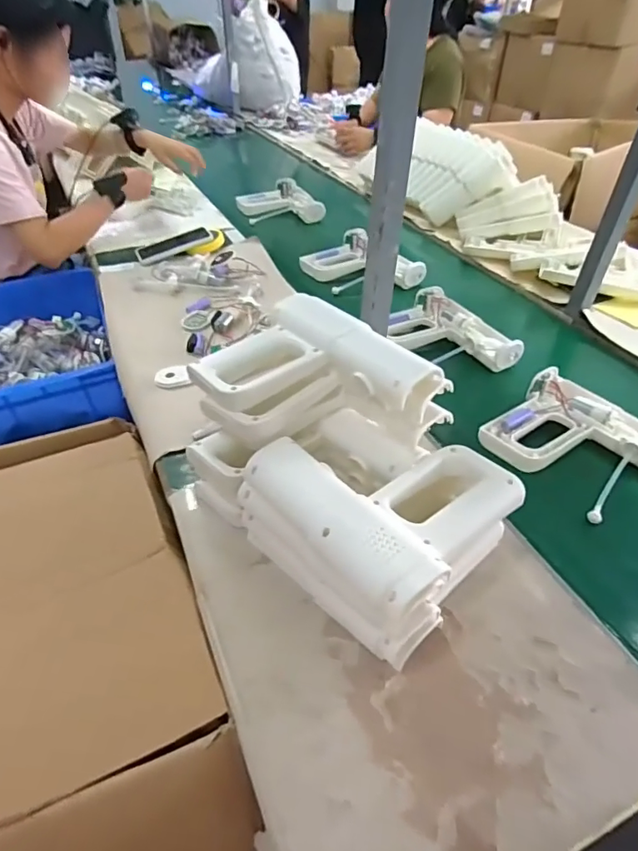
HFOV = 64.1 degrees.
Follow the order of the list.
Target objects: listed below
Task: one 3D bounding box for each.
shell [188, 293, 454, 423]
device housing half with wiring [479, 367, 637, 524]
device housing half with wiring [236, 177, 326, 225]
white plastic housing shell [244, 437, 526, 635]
[{"bbox_3d":[-0.002,-0.053,0.517,0.207,0.060,0.168,31,50,30],"label":"shell"},{"bbox_3d":[0.342,0.025,0.658,0.184,0.037,0.209,-31,50,-30],"label":"device housing half with wiring"},{"bbox_3d":[-0.109,-0.588,1.347,0.183,0.050,0.194,-15,44,-16],"label":"device housing half with wiring"},{"bbox_3d":[0.057,0.060,0.480,0.198,0.053,0.203,-29,49,-29],"label":"white plastic housing shell"}]

